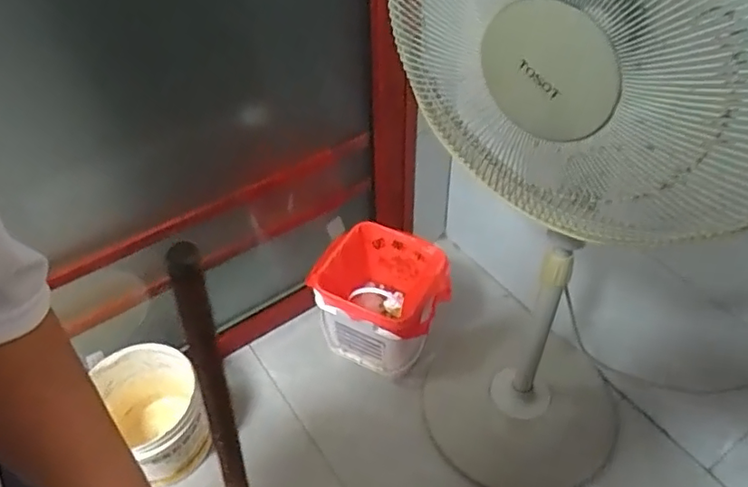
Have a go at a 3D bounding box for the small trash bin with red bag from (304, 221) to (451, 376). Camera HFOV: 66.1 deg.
[{"bbox_3d":[0.013,0.125,1.221,0.264,0.219,0.228,22,52,20],"label":"small trash bin with red bag"}]

